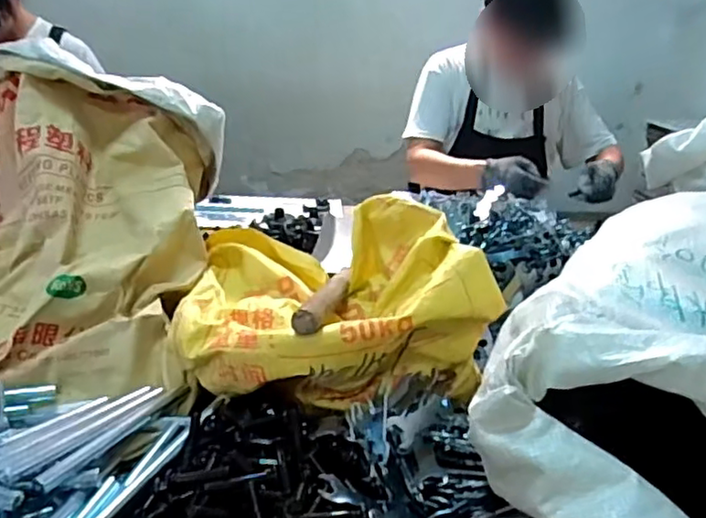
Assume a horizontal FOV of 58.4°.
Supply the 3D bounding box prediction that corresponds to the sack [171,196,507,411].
[{"bbox_3d":[-0.031,0.030,0.719,0.313,0.151,0.313,-1,22,-9],"label":"sack"}]

